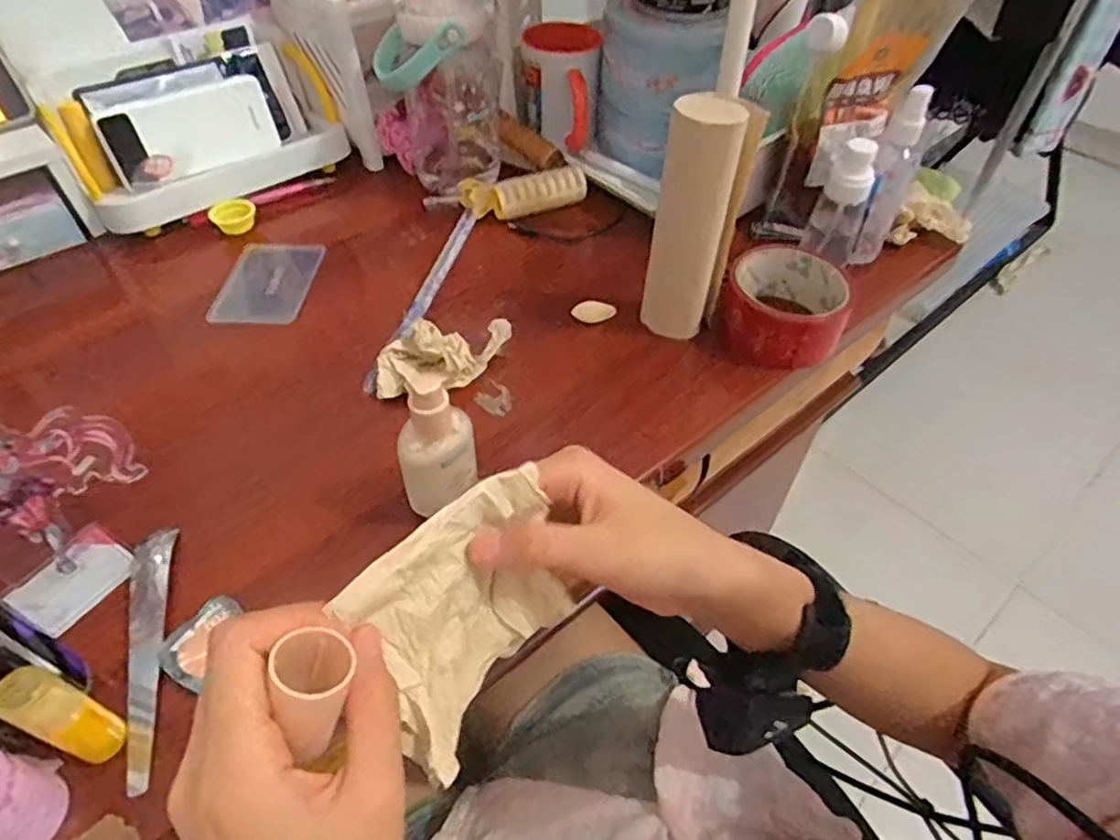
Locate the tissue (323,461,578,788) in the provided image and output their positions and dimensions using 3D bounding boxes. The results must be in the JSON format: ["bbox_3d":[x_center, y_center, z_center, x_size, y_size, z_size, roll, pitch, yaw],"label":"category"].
[{"bbox_3d":[-0.031,0.075,0.253,0.107,0.075,0.038,-40,30,-21],"label":"tissue"}]

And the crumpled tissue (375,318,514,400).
[{"bbox_3d":[-0.080,-0.047,0.466,0.096,0.038,0.038,-13,50,-11],"label":"crumpled tissue"}]

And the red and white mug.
[{"bbox_3d":[0.001,-0.339,0.670,0.074,0.087,0.100,-1,49,-1],"label":"red and white mug"}]

